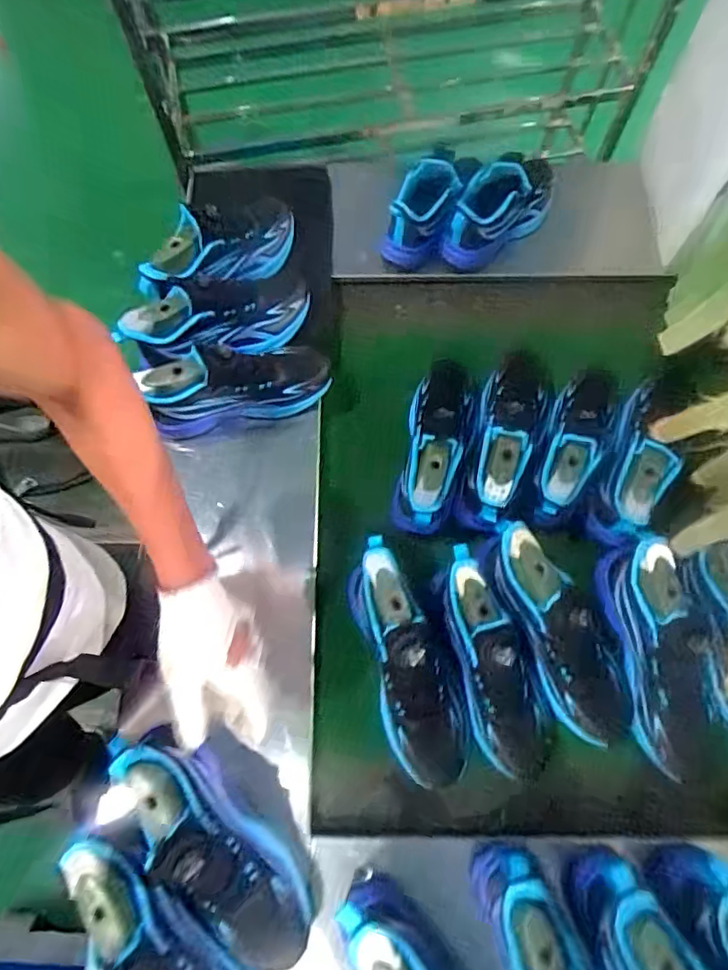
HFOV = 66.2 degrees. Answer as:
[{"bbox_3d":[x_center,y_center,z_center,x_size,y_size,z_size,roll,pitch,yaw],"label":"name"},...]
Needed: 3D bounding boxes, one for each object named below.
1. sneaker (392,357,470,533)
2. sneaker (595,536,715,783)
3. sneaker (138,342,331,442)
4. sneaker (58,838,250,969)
[{"bbox_3d":[0.100,-0.072,0.753,0.082,0.108,0.260,13,73,4],"label":"sneaker"},{"bbox_3d":[0.358,0.199,0.651,0.098,0.090,0.275,-10,72,-3],"label":"sneaker"},{"bbox_3d":[-0.170,-0.147,0.764,0.234,0.141,0.105,-11,73,-3],"label":"sneaker"},{"bbox_3d":[-0.191,0.461,0.525,0.090,0.093,0.276,-35,97,-10],"label":"sneaker"}]

